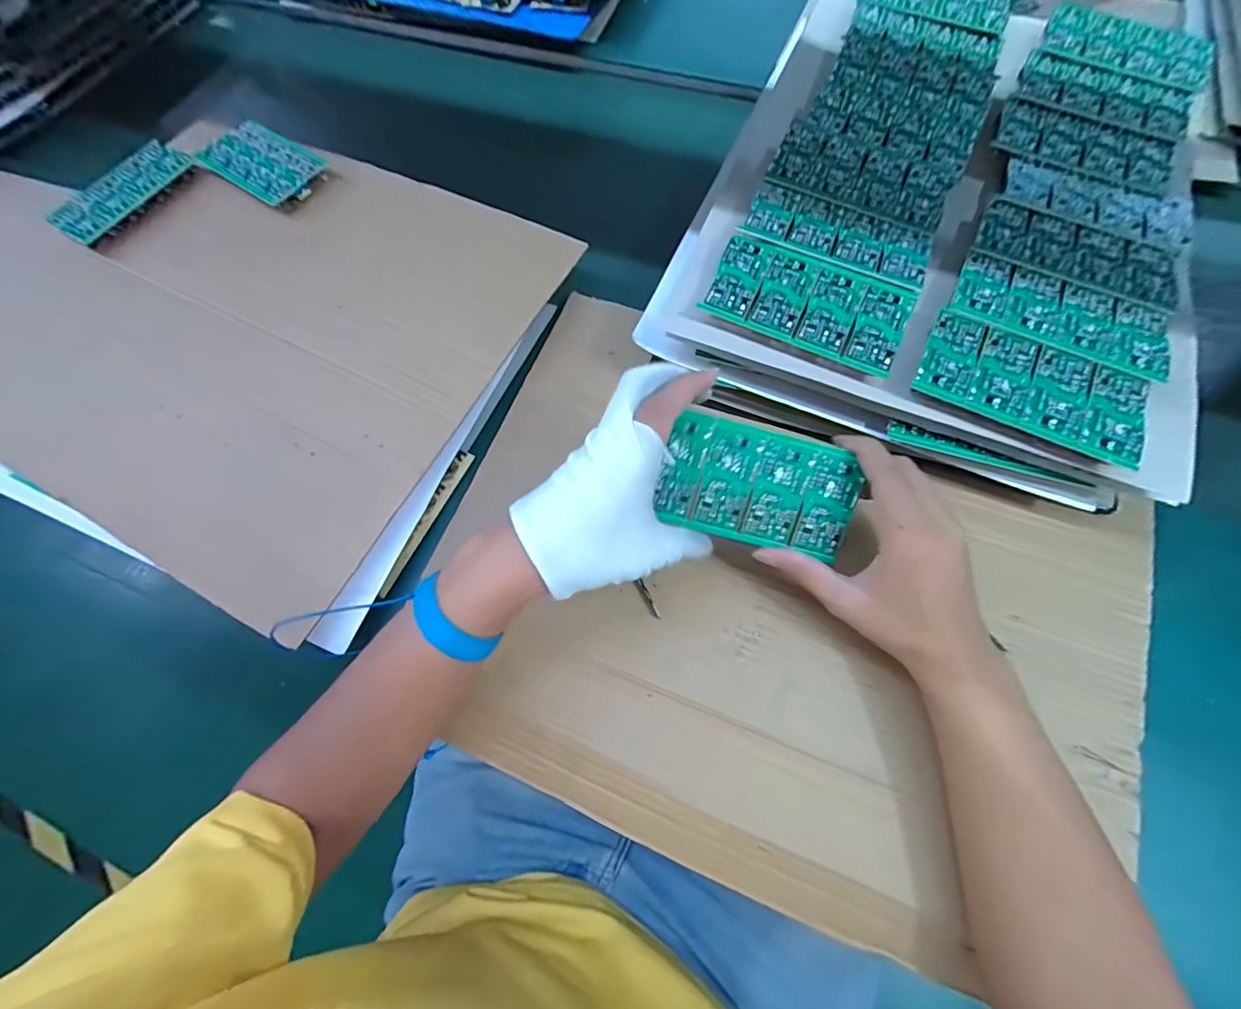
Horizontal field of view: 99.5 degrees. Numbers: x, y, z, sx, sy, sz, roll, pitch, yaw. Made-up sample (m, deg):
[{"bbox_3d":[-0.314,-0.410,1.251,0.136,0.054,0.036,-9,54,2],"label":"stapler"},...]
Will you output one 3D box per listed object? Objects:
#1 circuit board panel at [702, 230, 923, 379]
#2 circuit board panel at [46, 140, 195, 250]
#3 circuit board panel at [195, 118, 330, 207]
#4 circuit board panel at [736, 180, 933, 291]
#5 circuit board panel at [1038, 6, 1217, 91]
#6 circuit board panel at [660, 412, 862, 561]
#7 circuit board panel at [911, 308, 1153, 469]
[{"bbox_3d":[0.133,-0.144,0.369,0.134,0.010,0.068,23,71,12],"label":"circuit board panel"},{"bbox_3d":[-0.533,-0.336,0.564,0.068,0.018,0.142,34,74,15],"label":"circuit board panel"},{"bbox_3d":[-0.377,-0.361,0.549,0.147,0.015,0.080,36,74,16],"label":"circuit board panel"},{"bbox_3d":[0.163,-0.205,0.389,0.134,0.011,0.065,21,71,11],"label":"circuit board panel"},{"bbox_3d":[0.459,-0.416,0.476,0.134,0.011,0.075,27,72,13],"label":"circuit board panel"},{"bbox_3d":[0.090,-0.010,0.338,0.124,0.004,0.073,13,104,-3],"label":"circuit board panel"},{"bbox_3d":[0.268,-0.080,0.341,0.134,0.004,0.069,26,72,13],"label":"circuit board panel"}]

